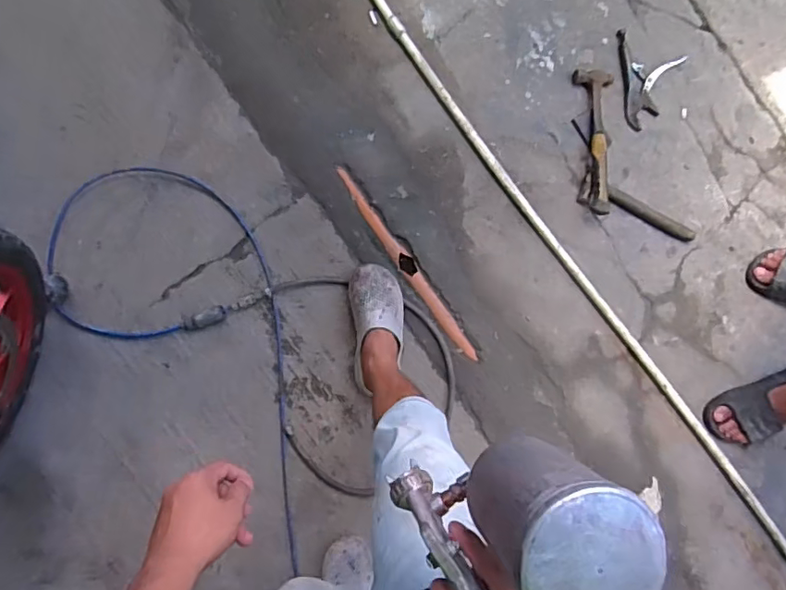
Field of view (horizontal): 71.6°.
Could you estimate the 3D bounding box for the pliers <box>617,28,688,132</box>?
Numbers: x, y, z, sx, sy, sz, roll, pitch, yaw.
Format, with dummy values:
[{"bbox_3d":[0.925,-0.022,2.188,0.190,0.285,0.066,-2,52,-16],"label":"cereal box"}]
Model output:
[{"bbox_3d":[0.589,-0.515,1.311,0.173,0.019,0.216,25,87,-5],"label":"pliers"}]

